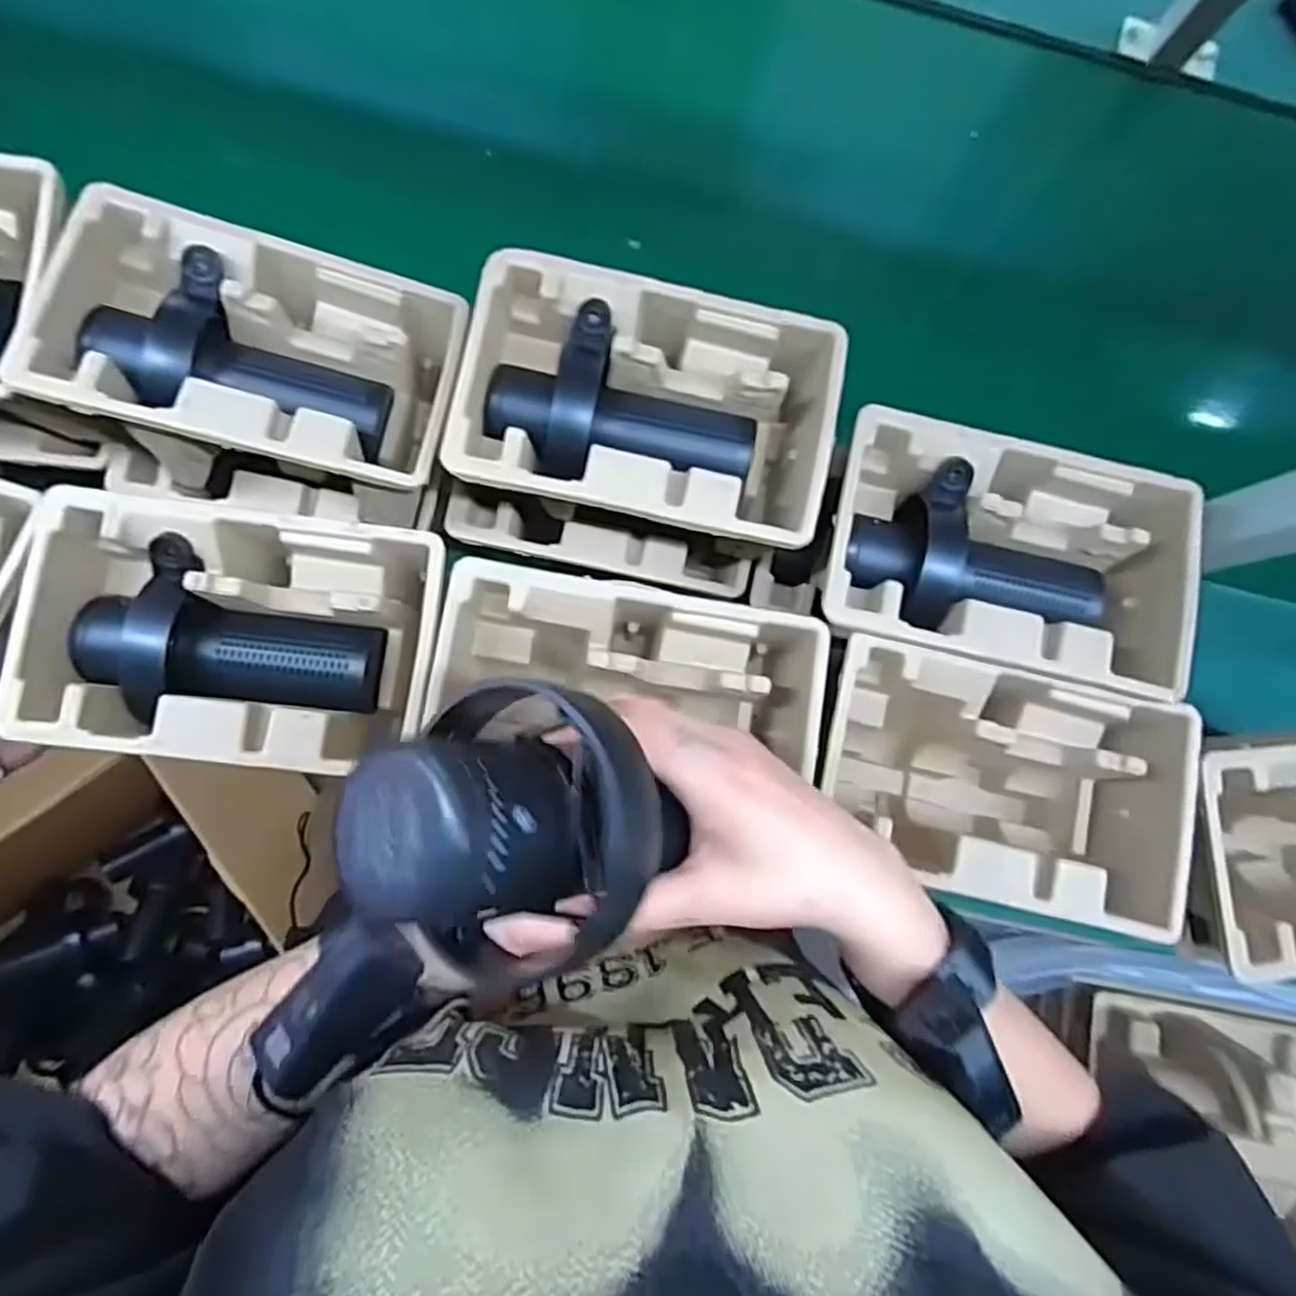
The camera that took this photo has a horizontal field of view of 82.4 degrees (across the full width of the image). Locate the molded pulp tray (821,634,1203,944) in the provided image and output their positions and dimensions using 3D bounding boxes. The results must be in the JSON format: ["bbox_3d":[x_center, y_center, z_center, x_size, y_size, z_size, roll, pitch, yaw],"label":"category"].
[{"bbox_3d":[0.213,0.085,0.484,0.220,0.112,0.136,13,85,-3],"label":"molded pulp tray"}]

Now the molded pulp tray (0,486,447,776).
[{"bbox_3d":[-0.236,-0.008,0.436,0.220,0.054,0.140,8,85,-4],"label":"molded pulp tray"}]

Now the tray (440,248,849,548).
[{"bbox_3d":[-0.001,-0.148,0.482,0.222,0.085,0.146,10,85,-3],"label":"tray"}]

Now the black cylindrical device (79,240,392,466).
[{"bbox_3d":[-0.246,-0.181,0.459,0.170,0.070,0.103,14,84,-24],"label":"black cylindrical device"}]

